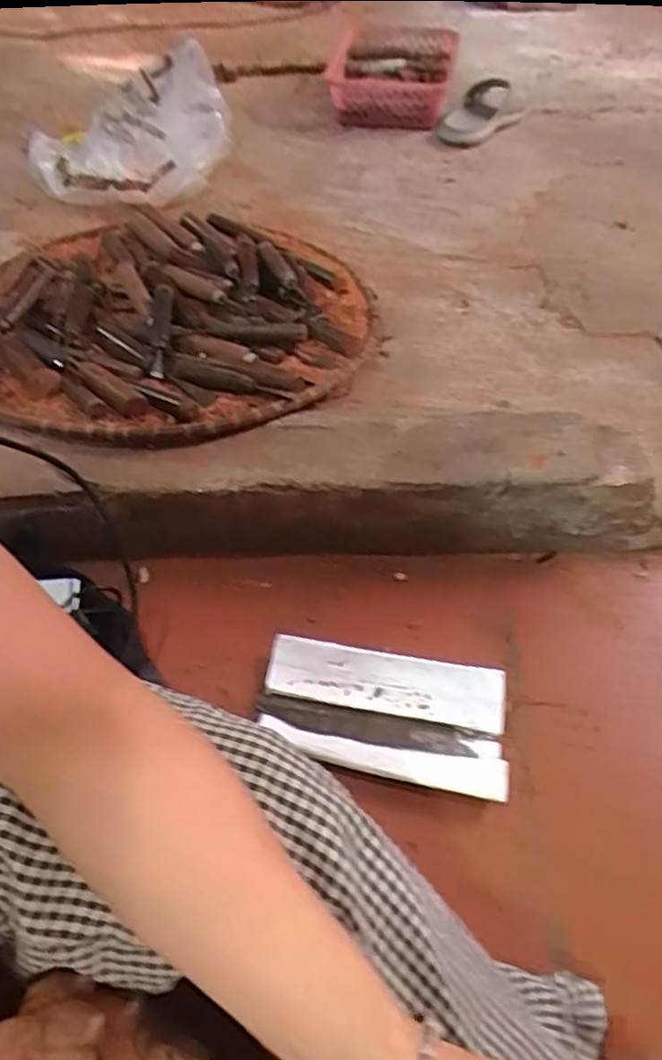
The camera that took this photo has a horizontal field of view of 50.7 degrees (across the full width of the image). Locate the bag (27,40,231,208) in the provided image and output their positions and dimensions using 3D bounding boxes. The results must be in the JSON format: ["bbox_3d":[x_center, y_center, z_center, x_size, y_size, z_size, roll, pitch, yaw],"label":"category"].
[{"bbox_3d":[-0.293,-0.581,1.008,0.282,0.128,0.227,-2,50,-5],"label":"bag"}]

